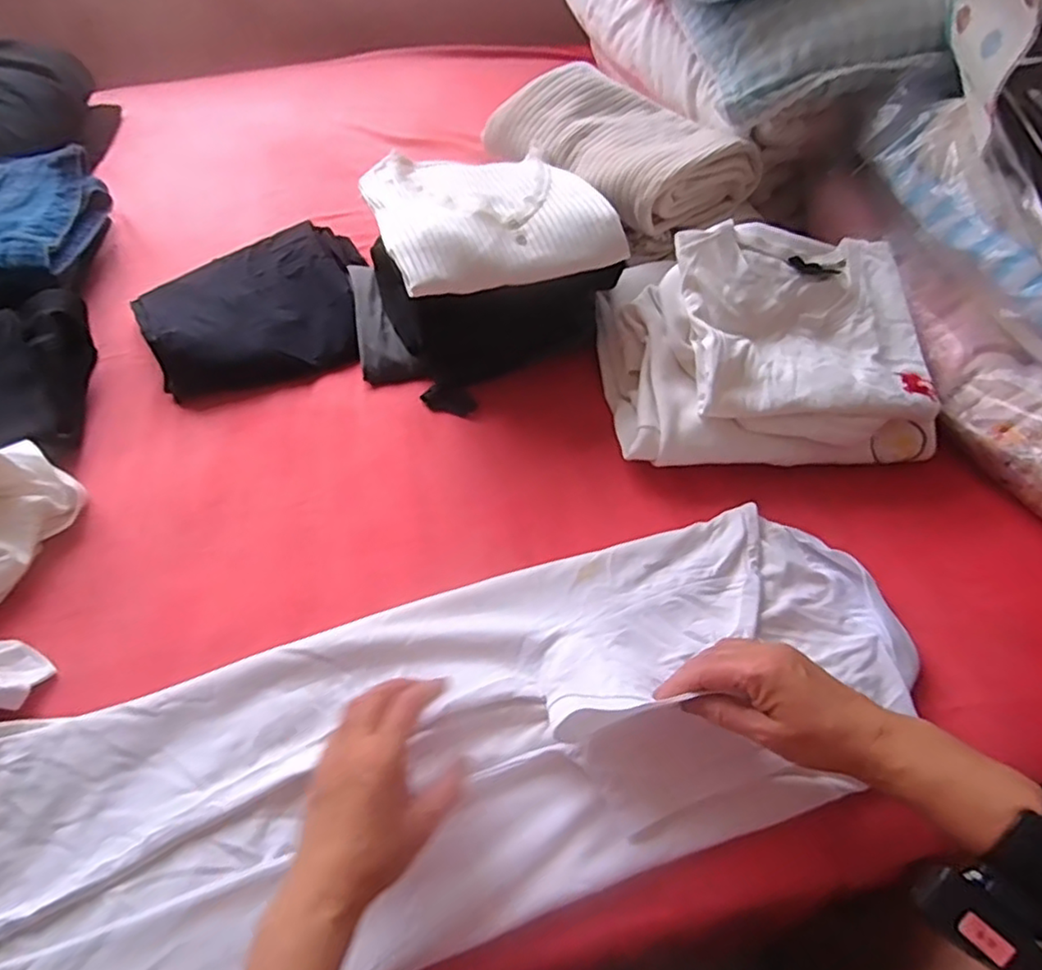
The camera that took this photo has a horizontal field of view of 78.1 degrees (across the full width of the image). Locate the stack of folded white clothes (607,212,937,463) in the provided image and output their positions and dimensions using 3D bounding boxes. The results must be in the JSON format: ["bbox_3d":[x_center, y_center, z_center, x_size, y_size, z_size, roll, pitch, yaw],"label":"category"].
[{"bbox_3d":[0.251,-0.144,0.661,0.314,0.131,0.227,-4,55,-4],"label":"stack of folded white clothes"}]

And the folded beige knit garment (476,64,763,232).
[{"bbox_3d":[0.115,-0.406,0.775,0.215,0.077,0.276,-39,64,-24],"label":"folded beige knit garment"}]

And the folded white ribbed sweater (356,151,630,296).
[{"bbox_3d":[-0.035,-0.281,0.648,0.221,0.037,0.206,-18,57,-13],"label":"folded white ribbed sweater"}]

